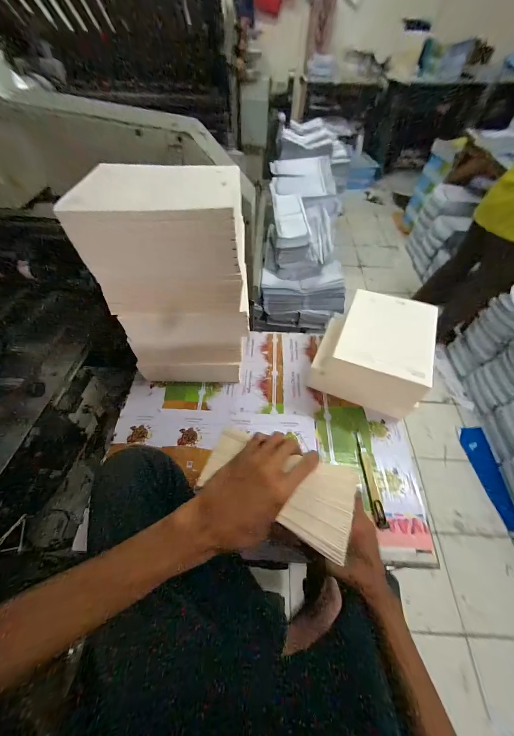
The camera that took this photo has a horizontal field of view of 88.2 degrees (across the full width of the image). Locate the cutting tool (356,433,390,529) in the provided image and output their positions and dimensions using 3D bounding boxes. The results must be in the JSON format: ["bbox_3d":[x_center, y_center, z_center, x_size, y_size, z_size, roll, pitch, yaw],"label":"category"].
[{"bbox_3d":[0.217,0.204,0.501,0.025,0.011,0.166,1,56,-1],"label":"cutting tool"}]

